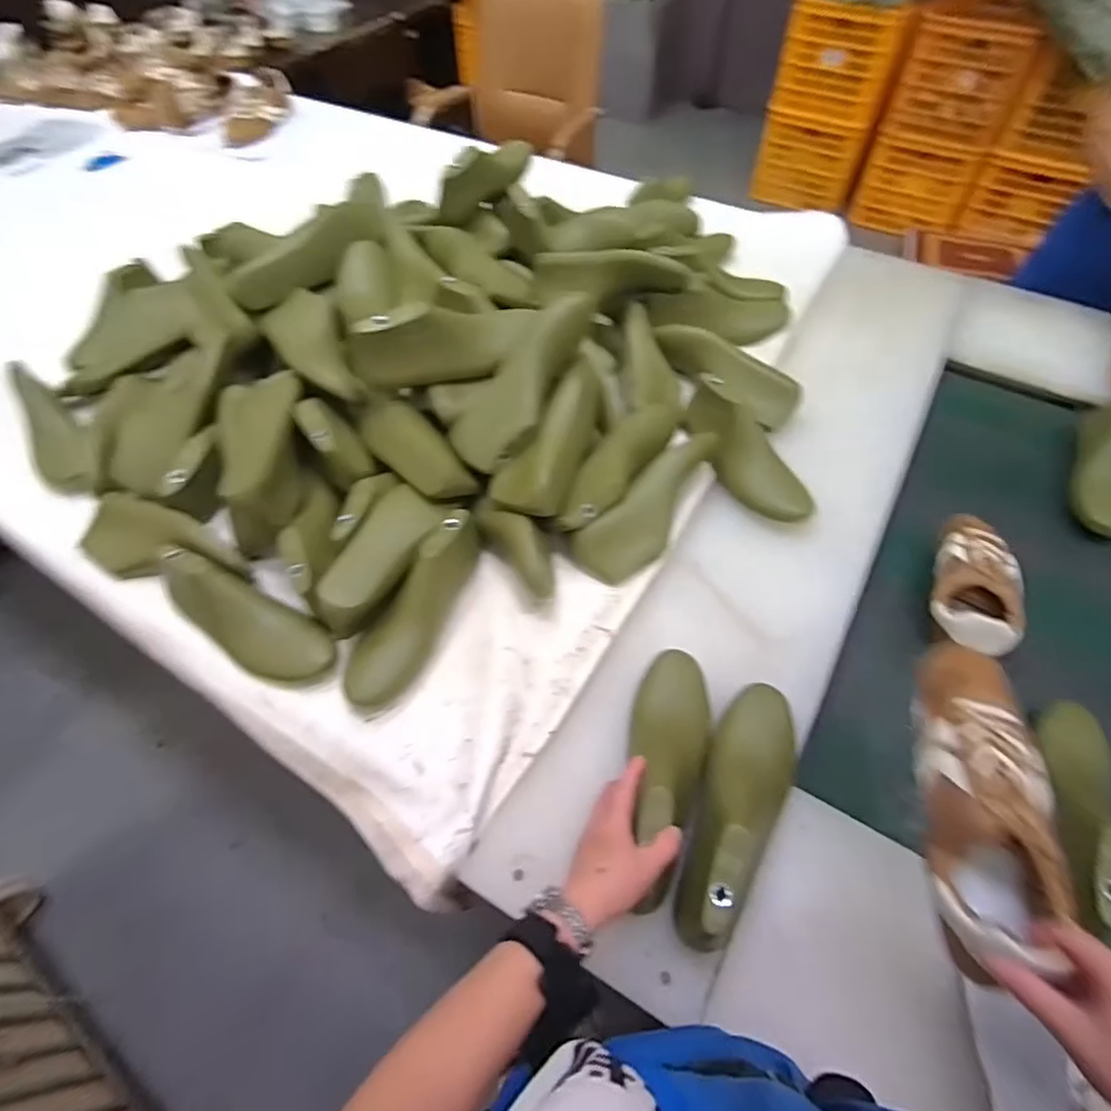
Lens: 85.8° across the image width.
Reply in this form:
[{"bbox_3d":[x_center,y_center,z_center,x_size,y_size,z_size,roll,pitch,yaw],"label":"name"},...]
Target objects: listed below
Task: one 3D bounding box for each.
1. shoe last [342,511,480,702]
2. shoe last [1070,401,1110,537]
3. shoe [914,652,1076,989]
[{"bbox_3d":[-0.160,0.061,0.703,0.072,0.088,0.248,22,70,15],"label":"shoe last"},{"bbox_3d":[0.824,-0.121,0.880,0.079,0.063,0.270,23,59,16],"label":"shoe last"},{"bbox_3d":[0.330,0.185,0.463,0.082,0.080,0.230,8,65,5],"label":"shoe"}]

